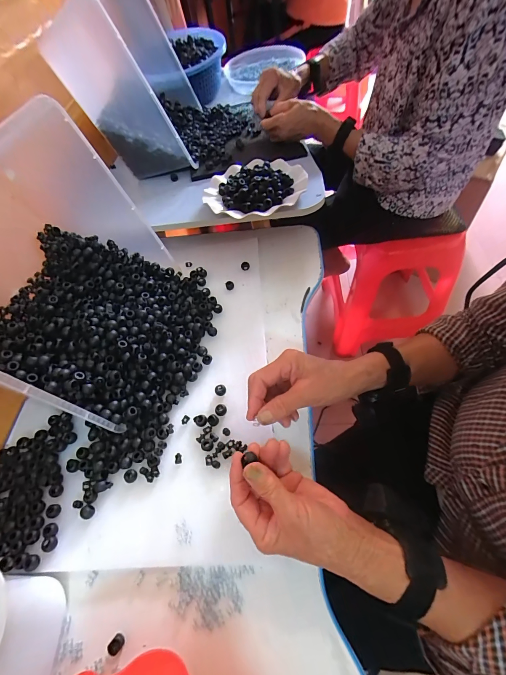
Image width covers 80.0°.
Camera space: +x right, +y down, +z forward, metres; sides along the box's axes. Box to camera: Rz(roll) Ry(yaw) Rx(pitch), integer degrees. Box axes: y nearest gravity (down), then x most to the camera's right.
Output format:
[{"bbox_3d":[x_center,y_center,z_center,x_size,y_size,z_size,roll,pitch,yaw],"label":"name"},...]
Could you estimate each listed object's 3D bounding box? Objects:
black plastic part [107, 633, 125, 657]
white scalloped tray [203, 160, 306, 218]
[{"bbox_3d":[-0.136,0.303,0.298,0.013,0.005,0.016,34,68,26],"label":"black plastic part"},{"bbox_3d":[0.003,-0.271,0.543,0.176,0.033,0.159,-17,56,-3],"label":"white scalloped tray"}]

